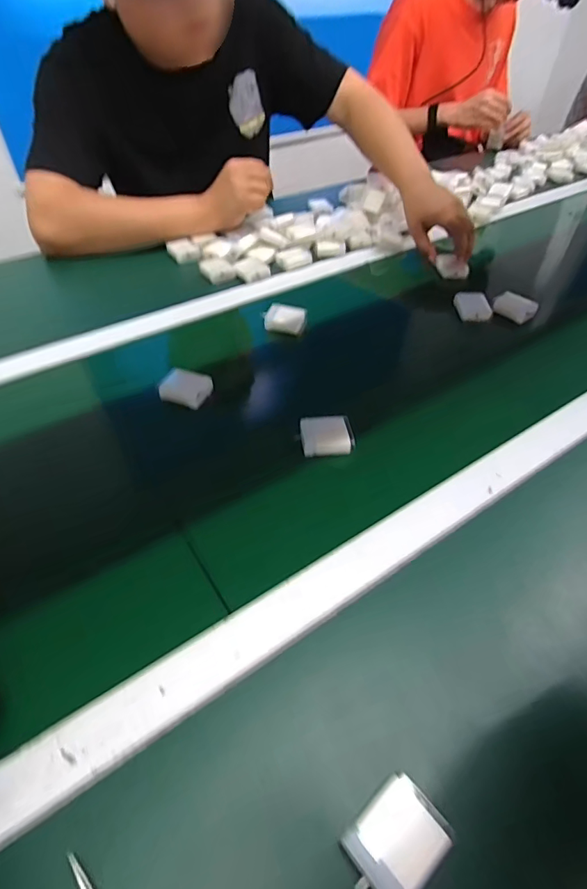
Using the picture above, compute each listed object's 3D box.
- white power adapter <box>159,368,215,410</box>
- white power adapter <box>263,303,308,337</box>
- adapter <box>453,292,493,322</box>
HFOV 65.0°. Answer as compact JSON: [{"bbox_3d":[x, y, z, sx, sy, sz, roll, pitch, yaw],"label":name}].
[{"bbox_3d":[-0.124,-0.066,0.527,0.053,0.021,0.041,13,49,12],"label":"white power adapter"},{"bbox_3d":[-0.011,-0.171,0.629,0.056,0.028,0.029,6,48,6],"label":"white power adapter"},{"bbox_3d":[0.254,-0.196,0.651,0.041,0.020,0.054,-3,47,-2],"label":"adapter"}]

